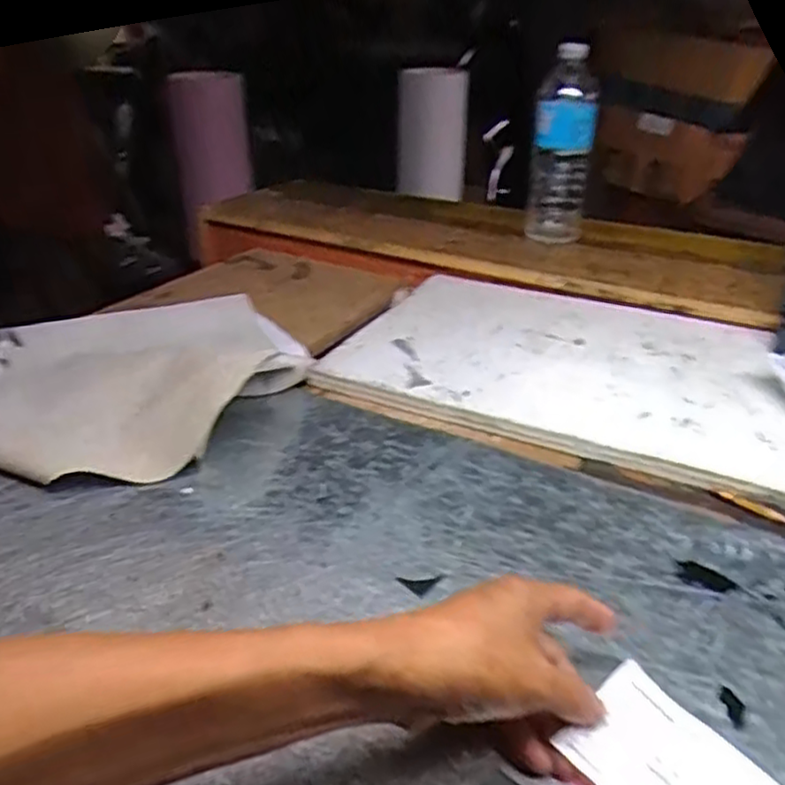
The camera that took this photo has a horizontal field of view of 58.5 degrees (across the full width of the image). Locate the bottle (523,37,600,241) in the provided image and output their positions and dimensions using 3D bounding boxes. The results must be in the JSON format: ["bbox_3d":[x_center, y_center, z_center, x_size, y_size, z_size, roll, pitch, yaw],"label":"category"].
[{"bbox_3d":[0.231,-0.333,0.963,0.079,0.242,0.068,6,31,9],"label":"bottle"}]

